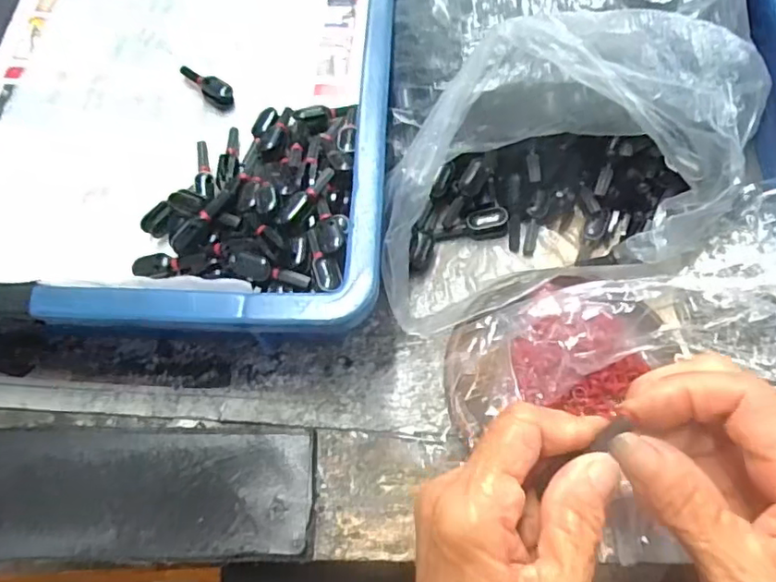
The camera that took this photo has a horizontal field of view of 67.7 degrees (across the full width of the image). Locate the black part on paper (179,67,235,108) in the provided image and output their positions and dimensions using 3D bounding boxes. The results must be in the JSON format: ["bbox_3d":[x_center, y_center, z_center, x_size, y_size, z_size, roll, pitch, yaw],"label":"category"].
[{"bbox_3d":[-0.117,-0.135,0.377,0.039,0.013,0.015,42,73,19],"label":"black part on paper"}]

